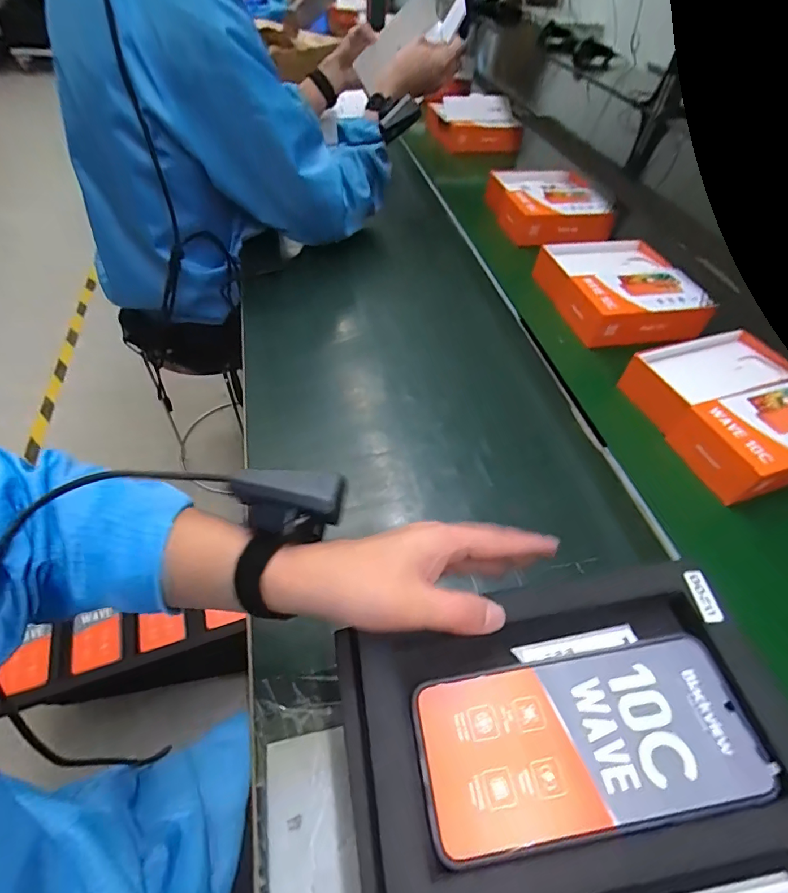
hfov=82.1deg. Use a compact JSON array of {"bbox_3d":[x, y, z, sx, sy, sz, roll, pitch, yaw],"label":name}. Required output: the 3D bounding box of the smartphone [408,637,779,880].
[{"bbox_3d":[0.101,0.155,0.239,0.173,0.005,0.080,-9,52,-4],"label":"smartphone"}]

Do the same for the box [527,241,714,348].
[{"bbox_3d":[0.341,-0.245,0.702,0.208,0.055,0.197,-7,51,-12],"label":"box"}]

